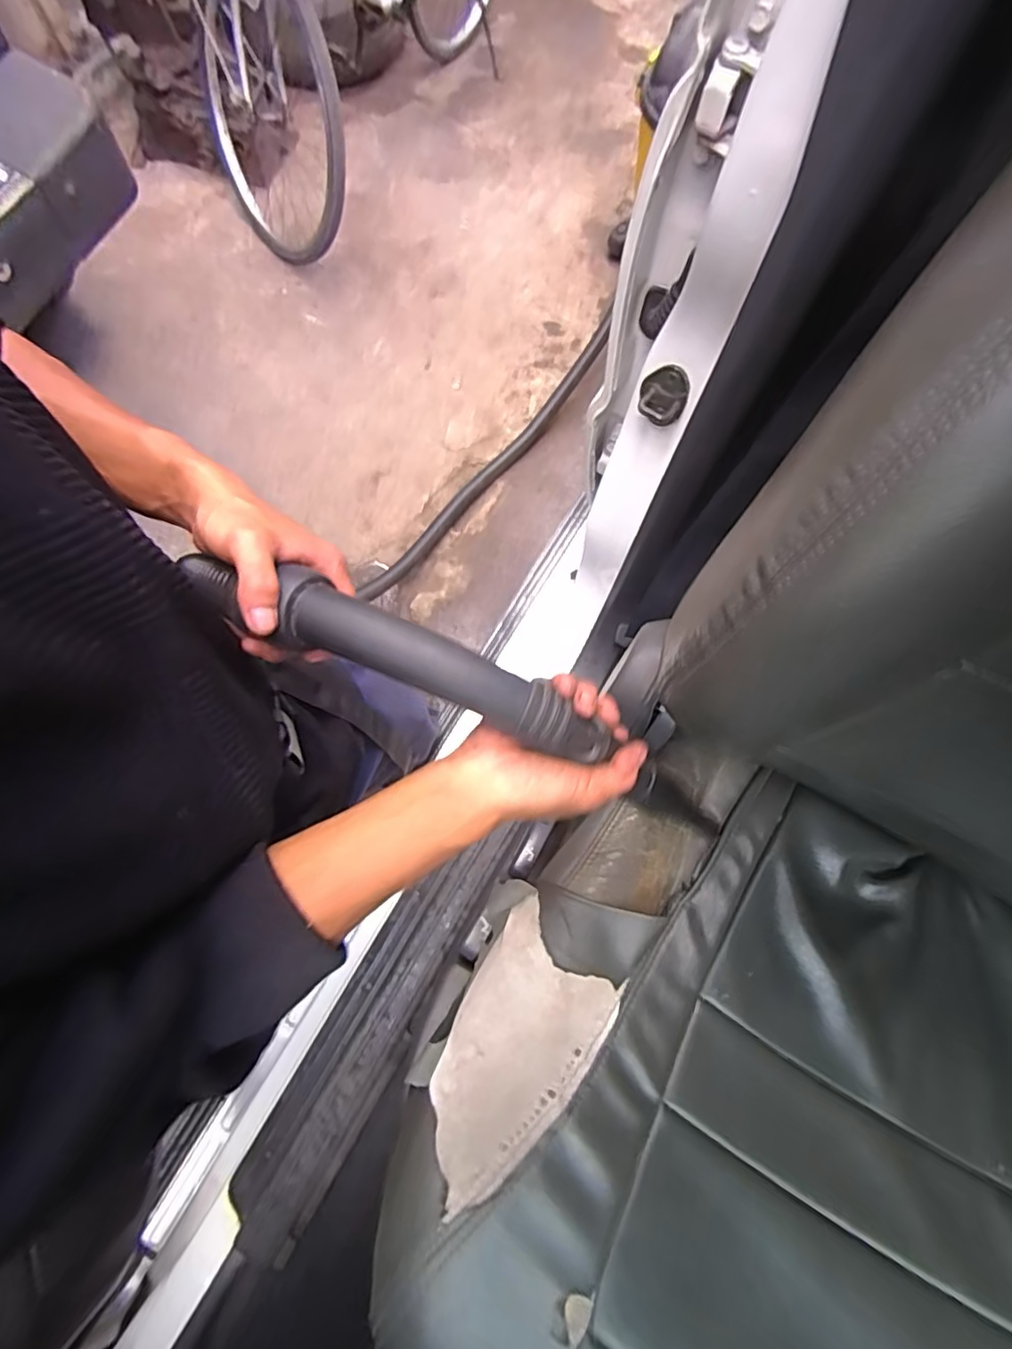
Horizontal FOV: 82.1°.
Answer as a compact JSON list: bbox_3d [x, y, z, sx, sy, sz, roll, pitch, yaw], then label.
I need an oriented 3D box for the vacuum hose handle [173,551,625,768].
[{"bbox_3d":[-0.064,-0.013,0.330,0.264,0.041,0.034,24,74,0],"label":"vacuum hose handle"}]

